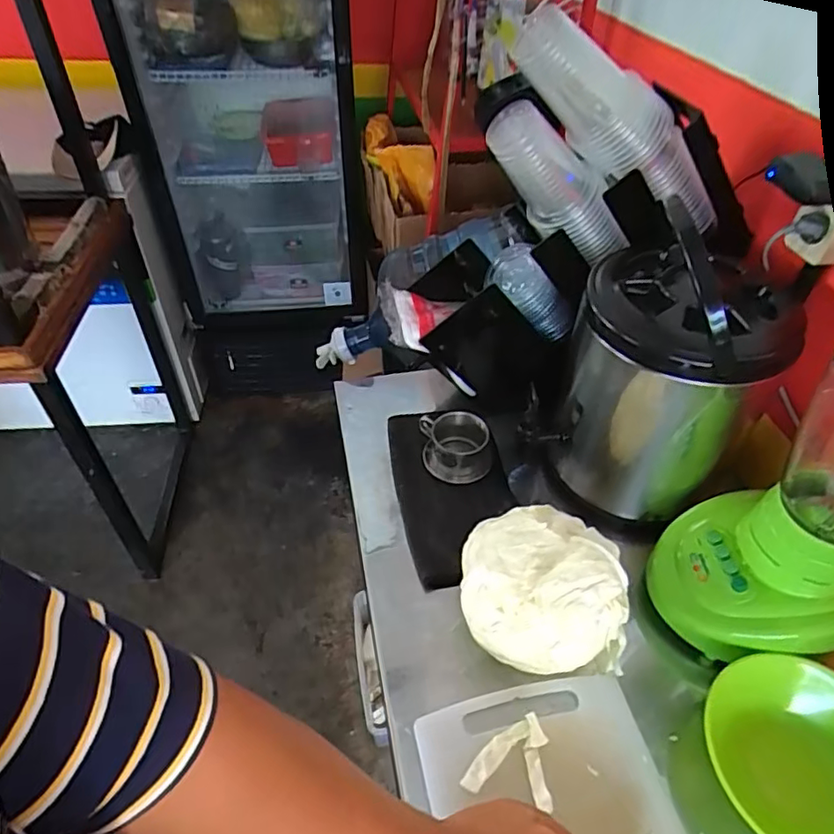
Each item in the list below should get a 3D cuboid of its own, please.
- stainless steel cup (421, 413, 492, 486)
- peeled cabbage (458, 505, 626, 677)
[{"bbox_3d":[0.051,0.034,0.762,0.094,0.059,0.078,6,45,4],"label":"stainless steel cup"},{"bbox_3d":[0.126,0.174,0.595,0.154,0.099,0.156,0,45,-2],"label":"peeled cabbage"}]

